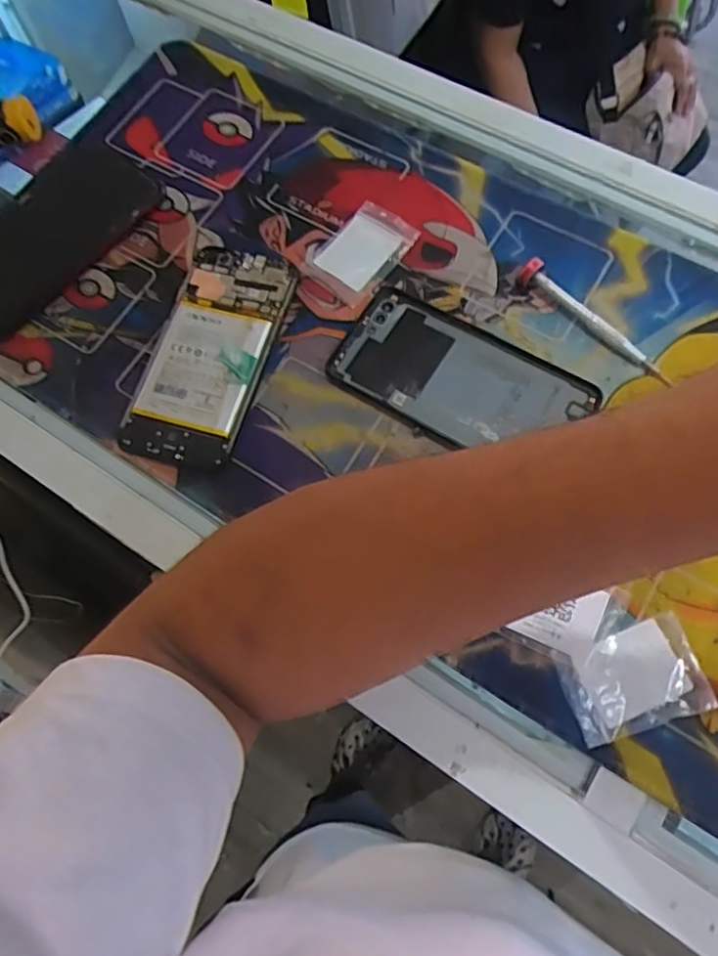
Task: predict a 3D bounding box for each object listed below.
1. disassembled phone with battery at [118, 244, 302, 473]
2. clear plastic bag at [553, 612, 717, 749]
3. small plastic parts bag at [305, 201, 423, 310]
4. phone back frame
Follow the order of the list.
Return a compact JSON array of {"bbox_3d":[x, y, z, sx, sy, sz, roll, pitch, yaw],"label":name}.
[{"bbox_3d":[-0.093,-0.081,0.400,0.069,0.013,0.154,16,72,7],"label":"disassembled phone with battery"},{"bbox_3d":[0.140,0.102,0.326,0.071,0.004,0.049,-16,71,-1],"label":"clear plastic bag"},{"bbox_3d":[0.002,-0.154,0.427,0.049,0.004,0.070,39,78,15],"label":"small plastic parts bag"},{"bbox_3d":[0.061,-0.060,0.387,0.149,0.004,0.075,28,76,12],"label":"phone back frame"}]

